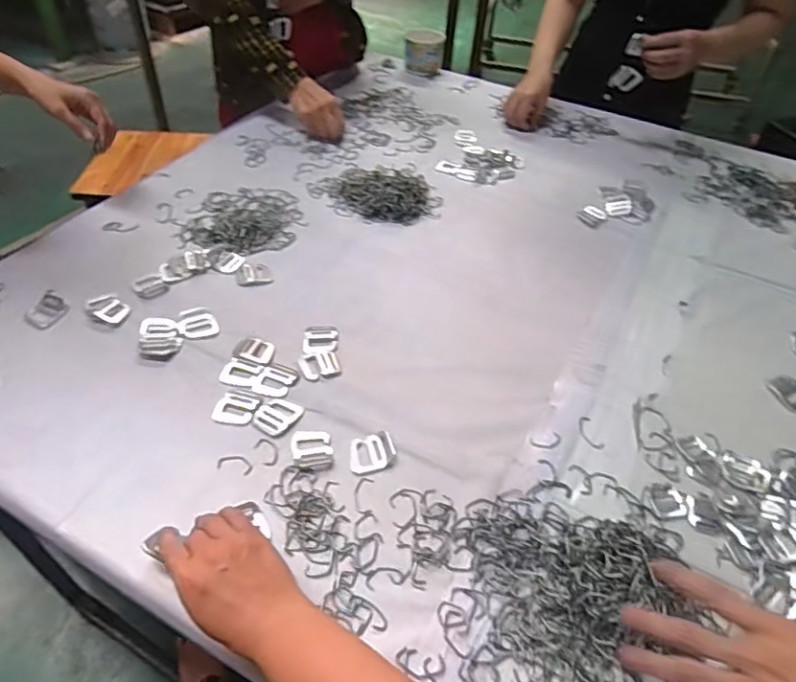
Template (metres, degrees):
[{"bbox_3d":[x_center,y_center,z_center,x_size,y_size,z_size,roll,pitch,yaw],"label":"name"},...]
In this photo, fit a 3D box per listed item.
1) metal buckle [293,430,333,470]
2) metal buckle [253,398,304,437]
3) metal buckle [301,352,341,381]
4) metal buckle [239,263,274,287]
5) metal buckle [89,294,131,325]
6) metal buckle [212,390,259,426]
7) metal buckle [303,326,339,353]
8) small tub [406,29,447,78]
[{"bbox_3d":[-0.086,0.109,0.566,0.040,0.004,0.046,-3,45,-6],"label":"metal buckle"},{"bbox_3d":[-0.131,0.079,0.605,0.041,0.004,0.047,31,51,25],"label":"metal buckle"},{"bbox_3d":[-0.090,0.027,0.648,0.042,0.004,0.040,-10,46,-13],"label":"metal buckle"},{"bbox_3d":[-0.196,-0.092,0.773,0.045,0.006,0.042,-5,45,-9],"label":"metal buckle"},{"bbox_3d":[-0.356,-0.040,0.690,0.053,0.004,0.035,27,49,22],"label":"metal buckle"},{"bbox_3d":[-0.172,0.072,0.597,0.040,0.004,0.040,15,46,11],"label":"metal buckle"},{"bbox_3d":[-0.092,-0.004,0.674,0.042,0.008,0.043,-1,45,-5],"label":"metal buckle"},{"bbox_3d":[0.065,-0.688,1.324,0.088,0.079,0.089,2,45,-2],"label":"small tub"}]

